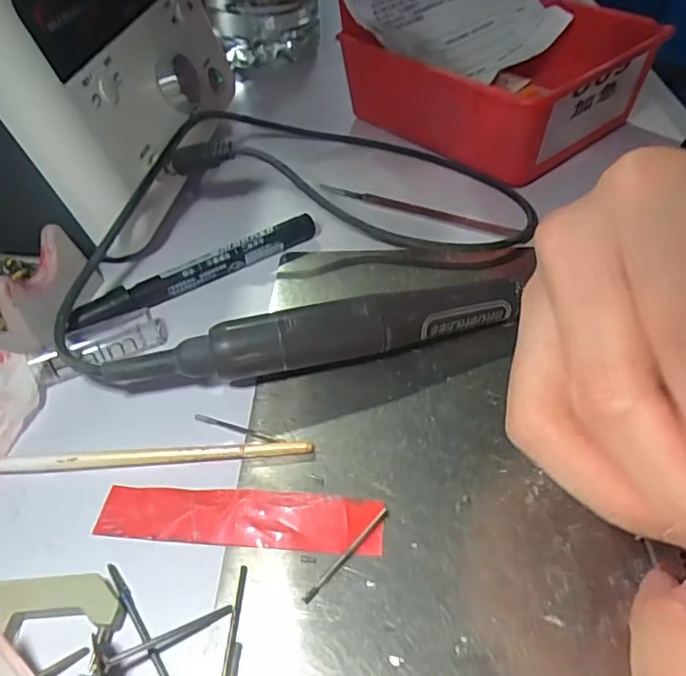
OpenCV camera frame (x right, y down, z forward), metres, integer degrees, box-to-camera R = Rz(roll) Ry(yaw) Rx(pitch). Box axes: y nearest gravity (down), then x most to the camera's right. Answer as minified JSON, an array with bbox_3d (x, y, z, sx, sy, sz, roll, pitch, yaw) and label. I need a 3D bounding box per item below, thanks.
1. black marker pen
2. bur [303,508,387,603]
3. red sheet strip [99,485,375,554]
[{"bbox_3d":[-0.077,-0.037,0.314,0.140,0.015,0.015,-29,51,-23],"label":"black marker pen"},{"bbox_3d":[0.002,0.076,0.204,0.004,0.004,0.043,32,56,30],"label":"bur"},{"bbox_3d":[-0.040,0.067,0.216,0.108,0.004,0.022,2,46,5],"label":"red sheet strip"}]

